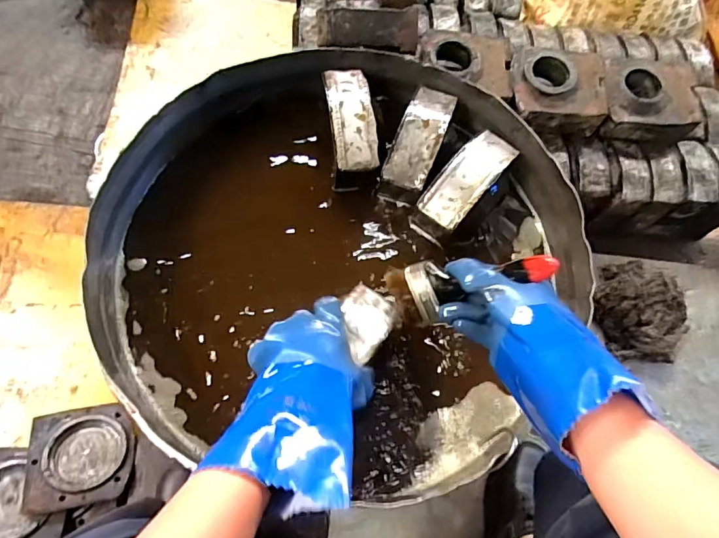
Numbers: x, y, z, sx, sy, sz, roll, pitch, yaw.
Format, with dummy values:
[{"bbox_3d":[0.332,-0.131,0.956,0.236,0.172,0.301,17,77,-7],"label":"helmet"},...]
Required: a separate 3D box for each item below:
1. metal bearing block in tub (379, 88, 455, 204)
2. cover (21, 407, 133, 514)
[{"bbox_3d":[0.080,-0.167,0.603,0.058,0.055,0.158,20,81,8],"label":"metal bearing block in tub"},{"bbox_3d":[-0.421,0.284,0.693,0.140,0.021,0.141,-4,55,-23],"label":"cover"}]

